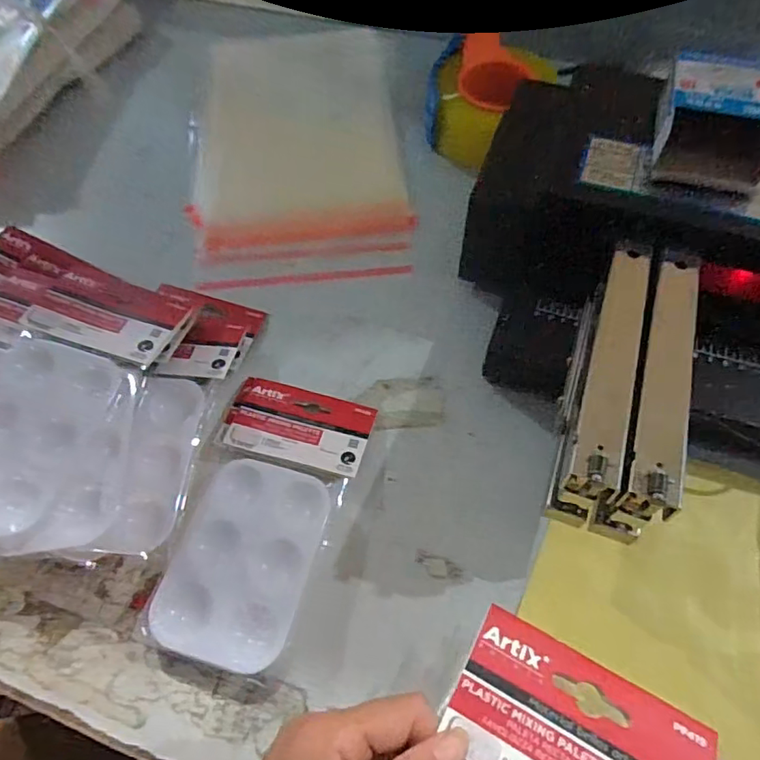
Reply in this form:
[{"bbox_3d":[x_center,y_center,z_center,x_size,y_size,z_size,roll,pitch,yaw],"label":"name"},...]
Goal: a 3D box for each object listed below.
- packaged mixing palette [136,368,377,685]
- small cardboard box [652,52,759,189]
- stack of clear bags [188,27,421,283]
[{"bbox_3d":[-0.079,0.084,0.366,0.103,0.018,0.194,14,56,7],"label":"packaged mixing palette"},{"bbox_3d":[0.234,-0.180,0.375,0.073,0.038,0.093,16,63,11],"label":"small cardboard box"},{"bbox_3d":[-0.092,-0.255,0.584,0.213,0.018,0.384,-8,61,-2],"label":"stack of clear bags"}]

